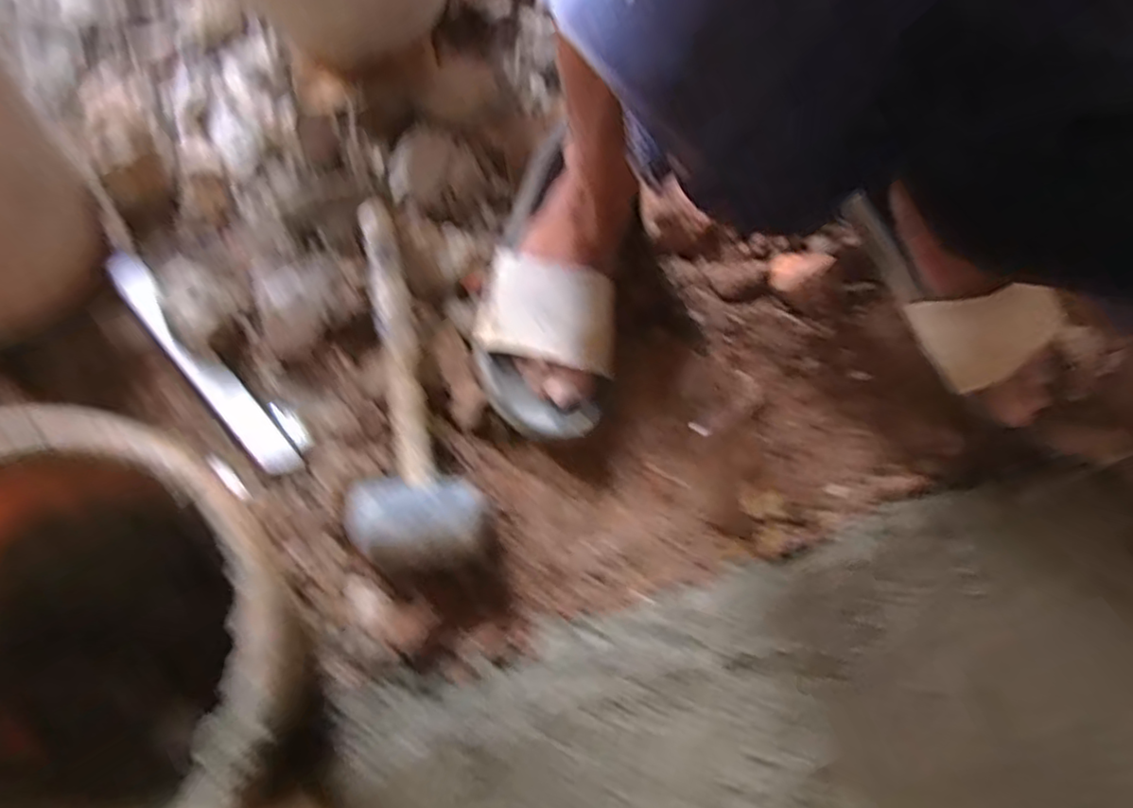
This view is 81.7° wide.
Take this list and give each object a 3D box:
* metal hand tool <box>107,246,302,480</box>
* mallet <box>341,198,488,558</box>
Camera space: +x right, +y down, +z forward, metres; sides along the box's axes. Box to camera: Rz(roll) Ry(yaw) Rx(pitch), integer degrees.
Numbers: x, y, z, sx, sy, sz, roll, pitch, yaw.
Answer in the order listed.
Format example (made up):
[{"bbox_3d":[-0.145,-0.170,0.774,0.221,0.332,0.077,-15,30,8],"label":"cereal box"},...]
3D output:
[{"bbox_3d":[-0.316,-0.035,0.561,0.035,0.010,0.245,-41,86,4],"label":"metal hand tool"},{"bbox_3d":[-0.153,-0.020,0.539,0.099,0.061,0.312,-20,76,-5],"label":"mallet"}]

